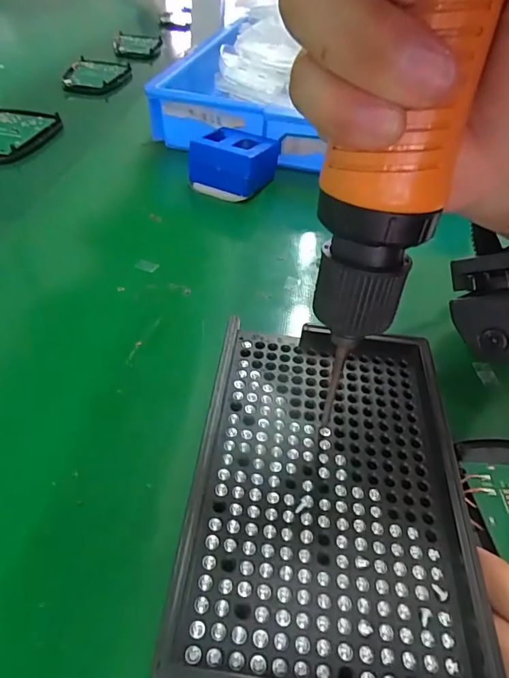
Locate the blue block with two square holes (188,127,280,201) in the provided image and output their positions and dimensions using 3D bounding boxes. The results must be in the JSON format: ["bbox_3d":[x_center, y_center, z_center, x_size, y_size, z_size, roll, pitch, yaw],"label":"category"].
[{"bbox_3d":[-0.014,-0.134,0.336,0.051,0.034,0.055,22,45,11],"label":"blue block with two square holes"}]

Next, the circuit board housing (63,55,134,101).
[{"bbox_3d":[-0.175,-0.292,0.499,0.063,0.016,0.084,5,44,-7],"label":"circuit board housing"}]

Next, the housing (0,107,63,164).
[{"bbox_3d":[-0.205,-0.173,0.375,0.064,0.012,0.089,6,44,-5],"label":"housing"}]

